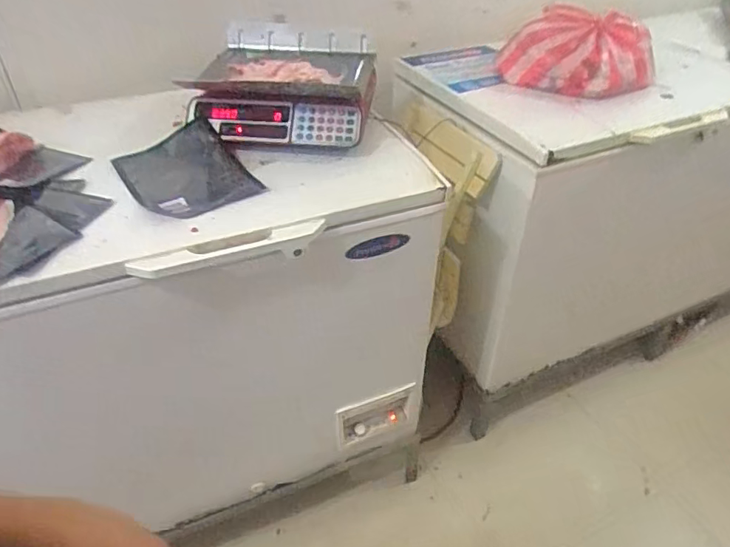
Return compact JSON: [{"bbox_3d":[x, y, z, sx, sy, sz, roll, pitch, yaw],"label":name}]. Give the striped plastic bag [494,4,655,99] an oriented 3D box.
[{"bbox_3d":[0.529,-0.567,1.349,0.369,0.173,0.196,23,44,27],"label":"striped plastic bag"}]

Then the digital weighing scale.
[{"bbox_3d":[-0.161,-0.436,1.170,0.349,0.145,0.396,2,39,4],"label":"digital weighing scale"}]

